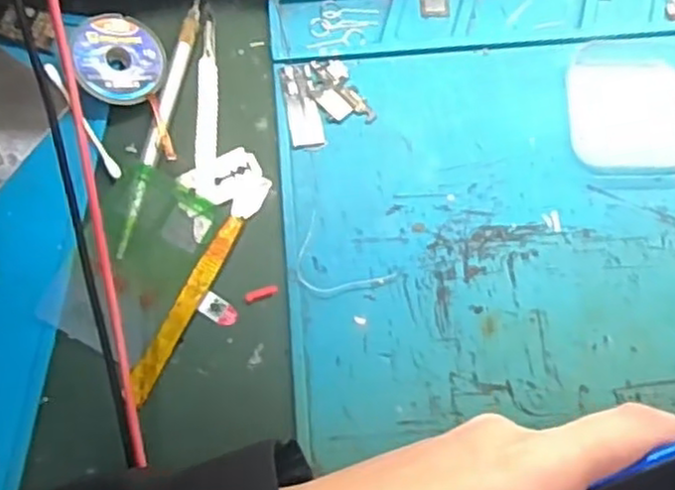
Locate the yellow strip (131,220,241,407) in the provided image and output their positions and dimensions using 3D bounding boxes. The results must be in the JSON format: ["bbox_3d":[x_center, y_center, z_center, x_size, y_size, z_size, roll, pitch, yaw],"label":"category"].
[{"bbox_3d":[-0.070,0.027,0.326,0.011,0.004,0.092,25,76,7],"label":"yellow strip"}]

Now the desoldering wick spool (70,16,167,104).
[{"bbox_3d":[-0.107,-0.090,0.348,0.043,0.009,0.045,-13,82,-32],"label":"desoldering wick spool"}]

